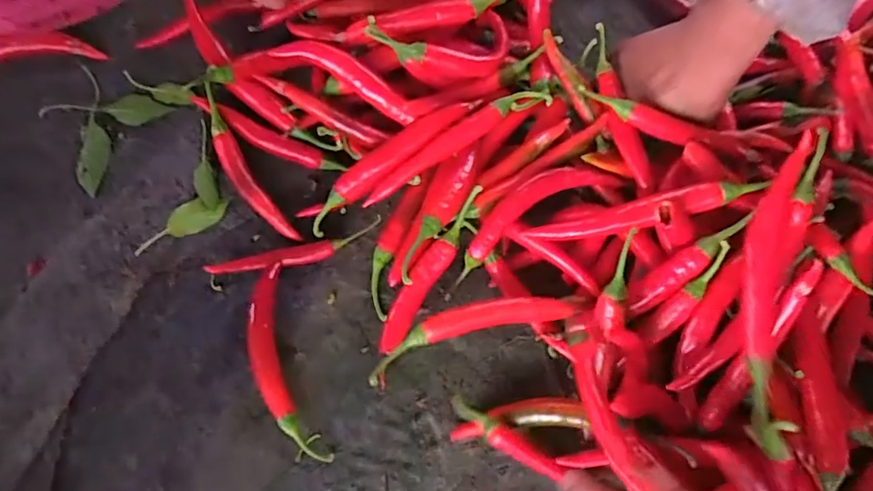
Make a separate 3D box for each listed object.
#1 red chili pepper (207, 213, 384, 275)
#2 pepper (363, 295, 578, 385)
[{"bbox_3d":[-0.111,0.003,0.432,0.136,0.012,0.019,-14,73,-5],"label":"red chili pepper"},{"bbox_3d":[0.027,0.060,0.409,0.162,0.018,0.030,-17,74,-6],"label":"pepper"}]

